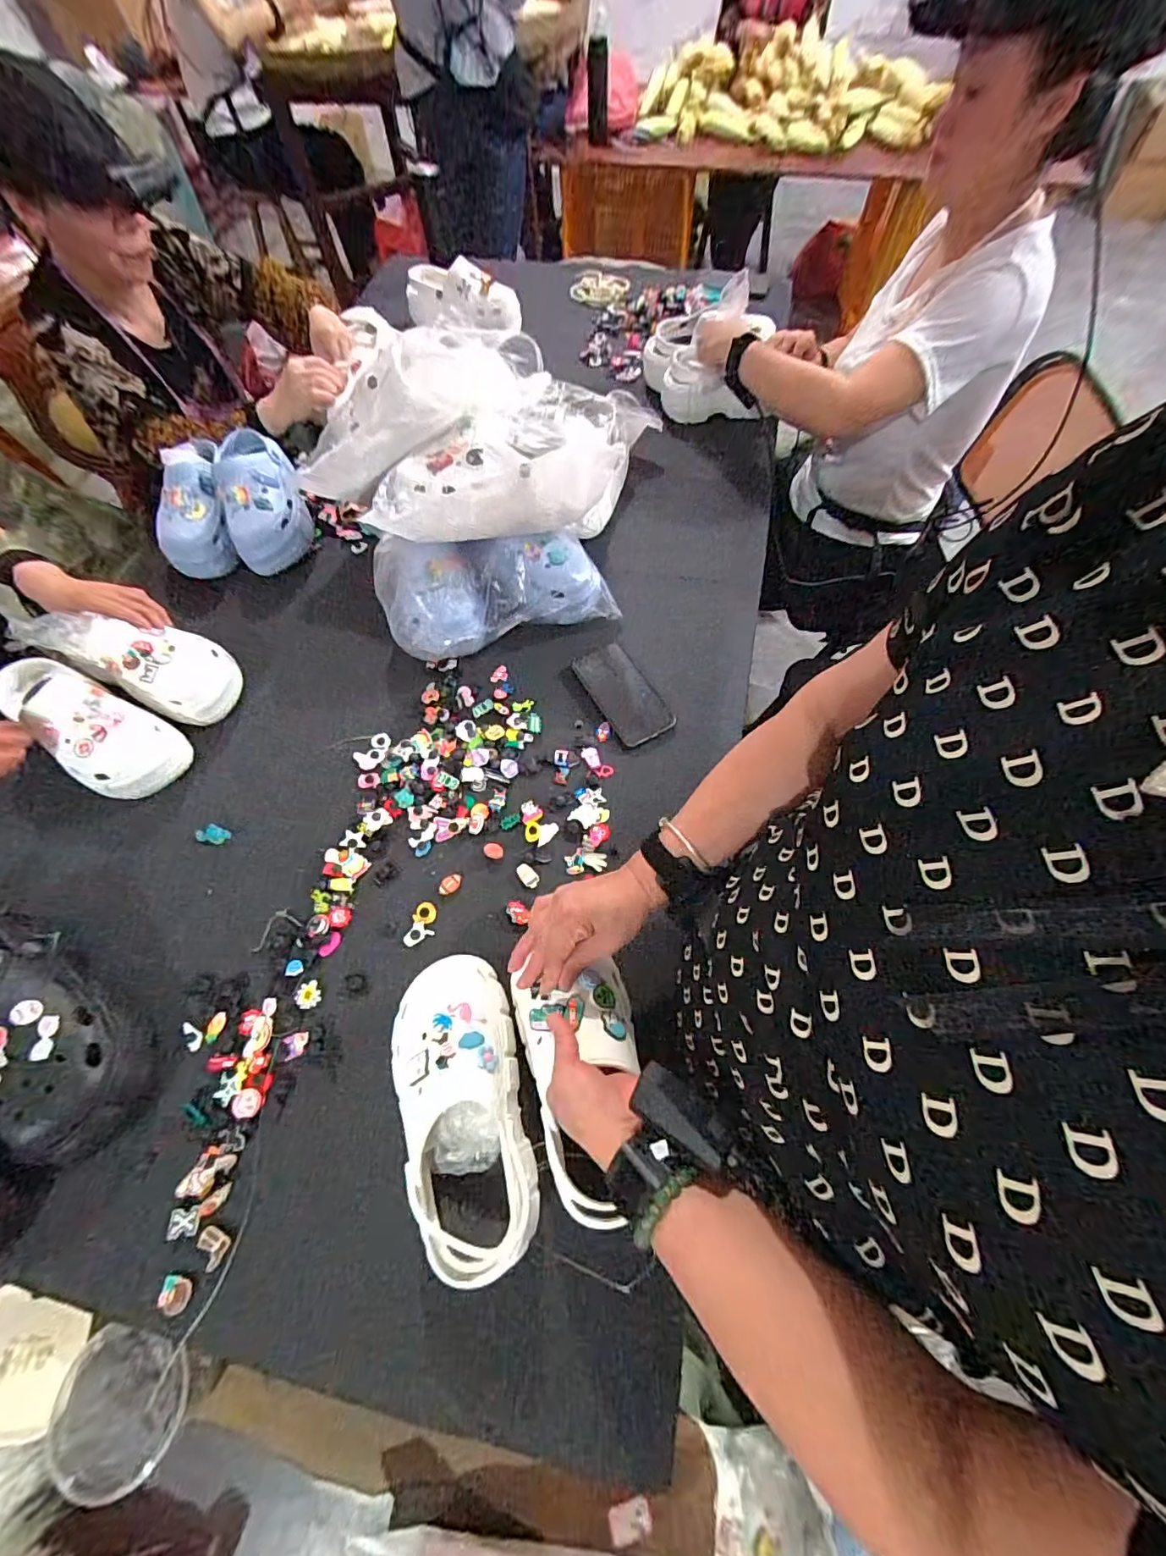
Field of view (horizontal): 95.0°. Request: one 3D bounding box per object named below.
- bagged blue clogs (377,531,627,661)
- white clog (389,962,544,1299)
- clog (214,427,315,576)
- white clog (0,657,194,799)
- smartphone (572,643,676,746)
[{"bbox_3d":[-0.117,-0.260,0.753,0.316,0.119,0.133,-13,64,-5],"label":"bagged blue clogs"},{"bbox_3d":[-0.112,0.291,0.485,0.103,0.111,0.244,-14,64,-6],"label":"white clog"},{"bbox_3d":[-0.505,-0.442,0.848,0.113,0.102,0.213,-19,65,-8],"label":"clog"},{"bbox_3d":[-0.634,-0.068,0.681,0.249,0.107,0.104,27,67,14],"label":"white clog"},{"bbox_3d":[0.055,-0.120,0.742,0.079,0.006,0.164,-28,66,-12],"label":"smartphone"}]

